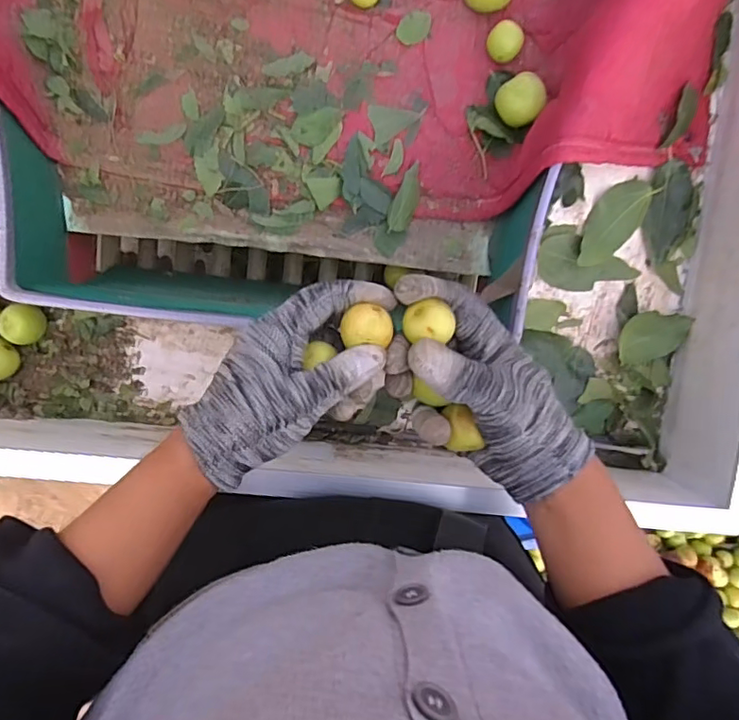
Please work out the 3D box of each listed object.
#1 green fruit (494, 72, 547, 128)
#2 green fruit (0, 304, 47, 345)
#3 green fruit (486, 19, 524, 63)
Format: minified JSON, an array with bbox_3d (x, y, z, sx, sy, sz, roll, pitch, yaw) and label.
[{"bbox_3d":[0.126,-0.217,0.465,0.038,0.031,0.035,0,93,-5],"label":"green fruit"},{"bbox_3d":[-0.296,-0.031,0.473,0.028,0.025,0.033,9,92,-6],"label":"green fruit"},{"bbox_3d":[0.112,-0.263,0.459,0.028,0.023,0.026,0,93,-5],"label":"green fruit"}]

